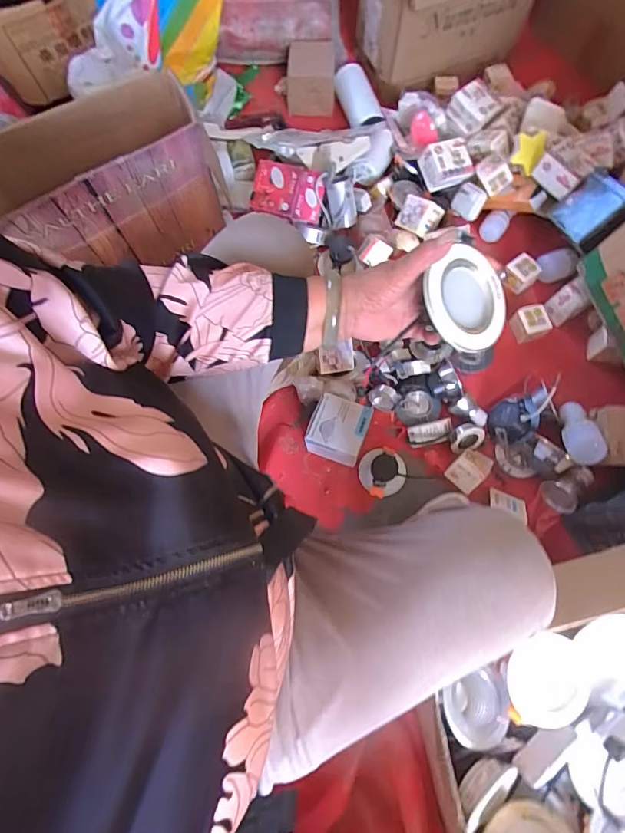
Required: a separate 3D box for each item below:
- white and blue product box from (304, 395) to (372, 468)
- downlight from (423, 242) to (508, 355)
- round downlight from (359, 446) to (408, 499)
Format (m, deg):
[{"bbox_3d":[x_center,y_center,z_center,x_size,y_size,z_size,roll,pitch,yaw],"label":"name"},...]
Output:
[{"bbox_3d":[0.050,0.026,0.845,0.108,0.084,0.104,18,74,7],"label":"white and blue product box"},{"bbox_3d":[0.138,-0.109,0.424,0.088,0.040,0.085,39,79,-16],"label":"downlight"},{"bbox_3d":[0.130,0.101,0.849,0.083,0.039,0.088,-1,73,2],"label":"round downlight"}]

